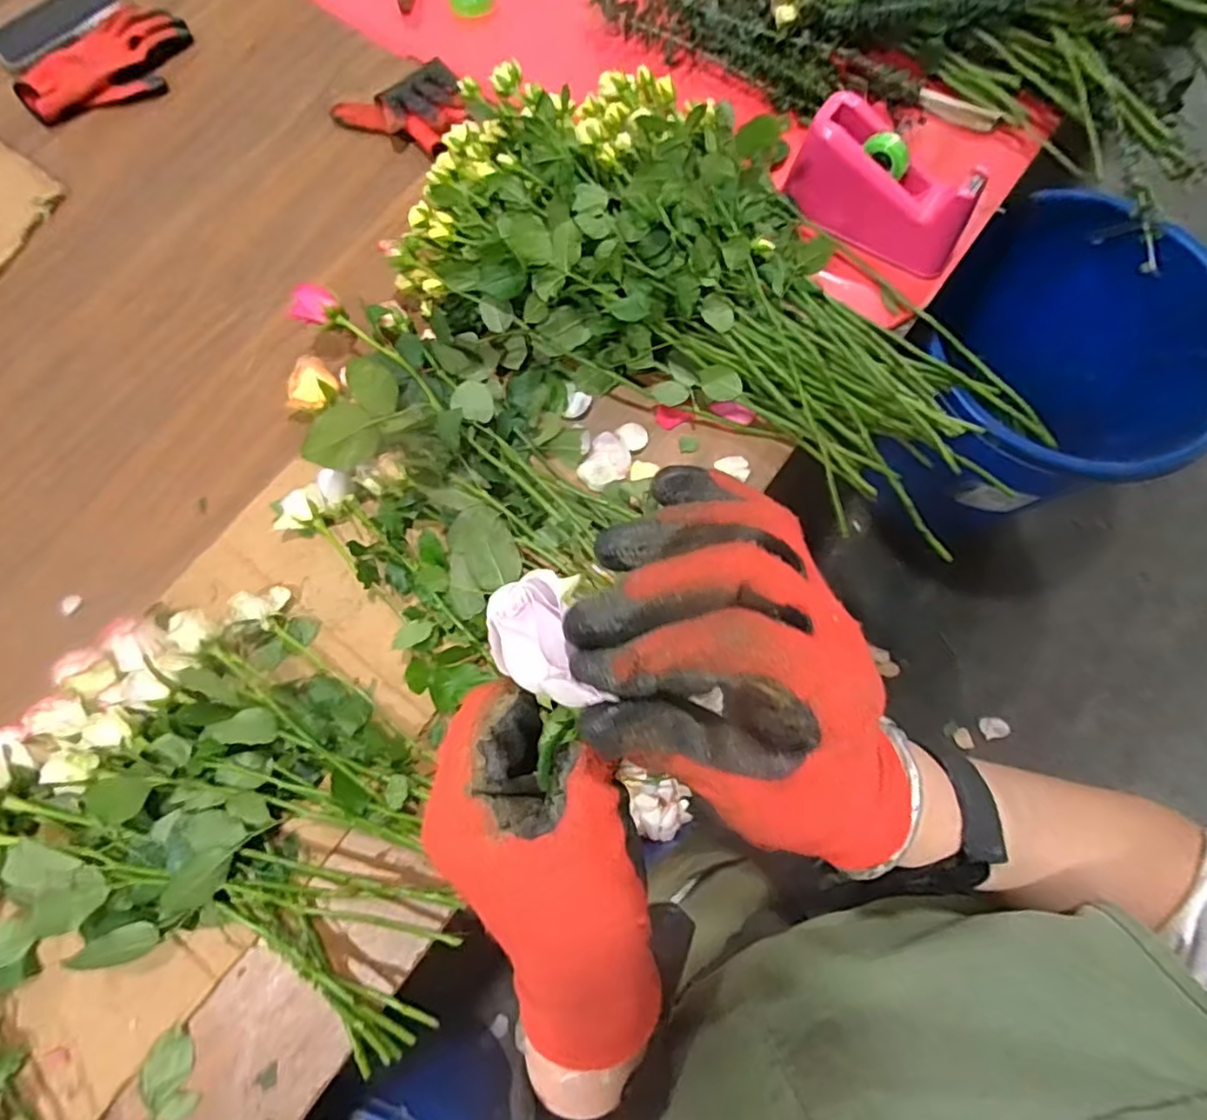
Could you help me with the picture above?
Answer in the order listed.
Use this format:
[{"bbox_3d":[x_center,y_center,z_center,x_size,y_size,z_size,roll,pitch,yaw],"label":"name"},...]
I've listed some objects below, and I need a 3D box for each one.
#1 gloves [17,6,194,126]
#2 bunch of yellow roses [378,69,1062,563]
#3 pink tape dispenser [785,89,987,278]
[{"bbox_3d":[-0.627,-0.625,0.826,0.216,0.023,0.108,-37,79,-9],"label":"gloves"},{"bbox_3d":[0.124,-0.309,0.687,0.619,0.138,0.371,27,77,6],"label":"bunch of yellow roses"},{"bbox_3d":[0.309,-0.407,0.730,0.199,0.104,0.085,36,78,9],"label":"pink tape dispenser"}]

